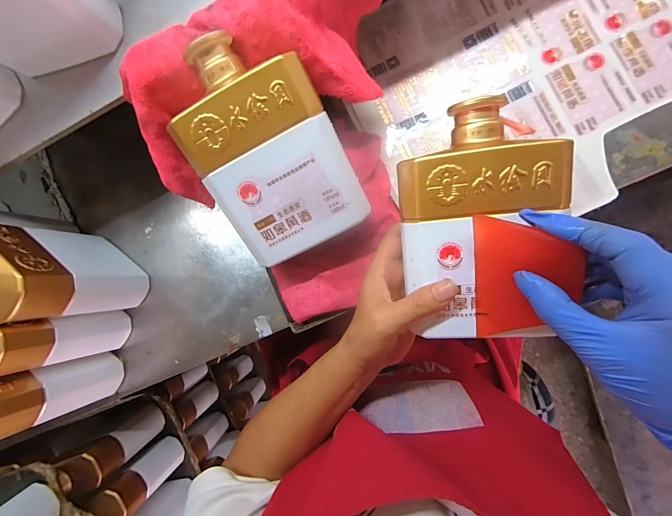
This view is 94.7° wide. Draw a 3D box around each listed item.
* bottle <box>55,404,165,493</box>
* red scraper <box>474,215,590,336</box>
[{"bbox_3d":[-0.336,0.286,0.478,0.048,0.139,0.058,-32,89,7],"label":"bottle"},{"bbox_3d":[0.120,0.016,0.198,0.058,0.004,0.083,6,114,39],"label":"red scraper"}]

